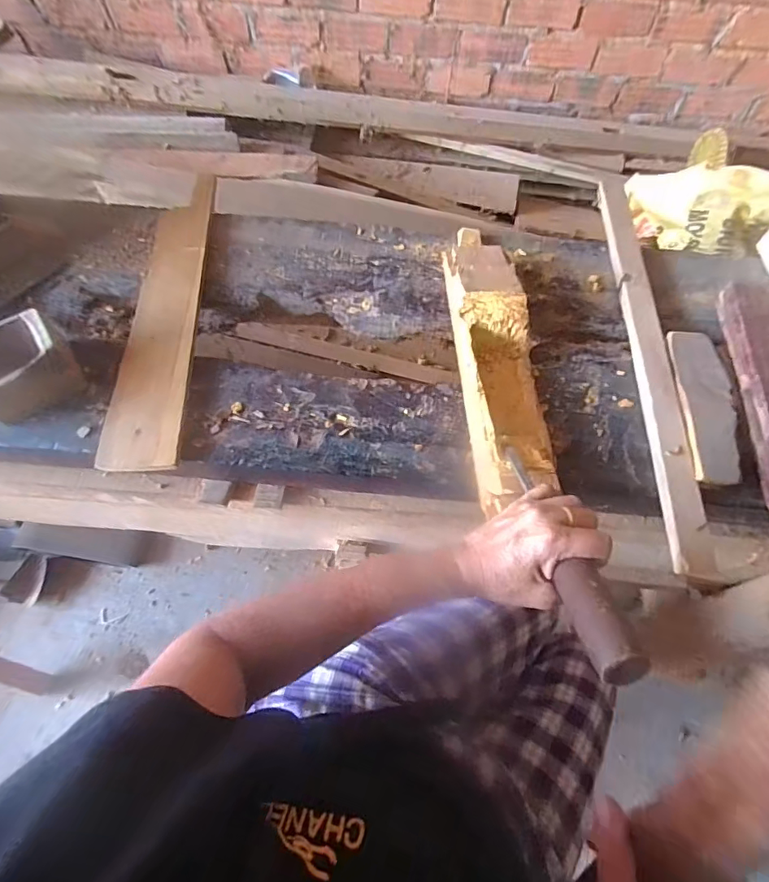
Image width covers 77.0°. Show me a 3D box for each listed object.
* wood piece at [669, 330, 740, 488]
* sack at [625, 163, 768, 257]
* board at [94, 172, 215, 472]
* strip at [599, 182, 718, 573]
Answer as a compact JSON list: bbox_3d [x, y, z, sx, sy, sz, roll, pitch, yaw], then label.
[{"bbox_3d":[0.375,-0.044,0.560,0.056,0.012,0.195,6,64,0],"label":"wood piece"},{"bbox_3d":[0.957,-0.528,1.159,0.718,0.162,0.280,13,64,3],"label":"sack"},{"bbox_3d":[-0.275,-0.171,0.613,0.082,0.012,0.439,0,64,-3],"label":"board"},{"bbox_3d":[0.337,-0.141,0.629,0.042,0.023,0.617,5,64,-1],"label":"strip"}]

